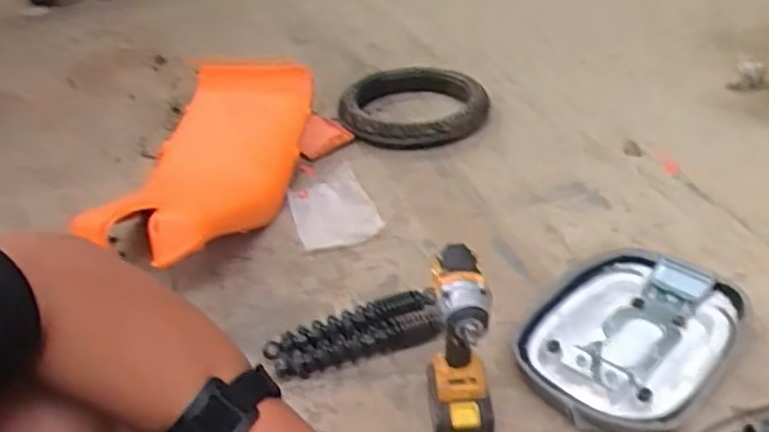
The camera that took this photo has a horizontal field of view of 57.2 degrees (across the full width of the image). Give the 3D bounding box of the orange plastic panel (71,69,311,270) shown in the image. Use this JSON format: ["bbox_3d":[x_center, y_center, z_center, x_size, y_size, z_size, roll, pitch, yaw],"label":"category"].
[{"bbox_3d":[-0.362,-0.087,1.421,0.341,0.215,0.623,1,35,11],"label":"orange plastic panel"}]

